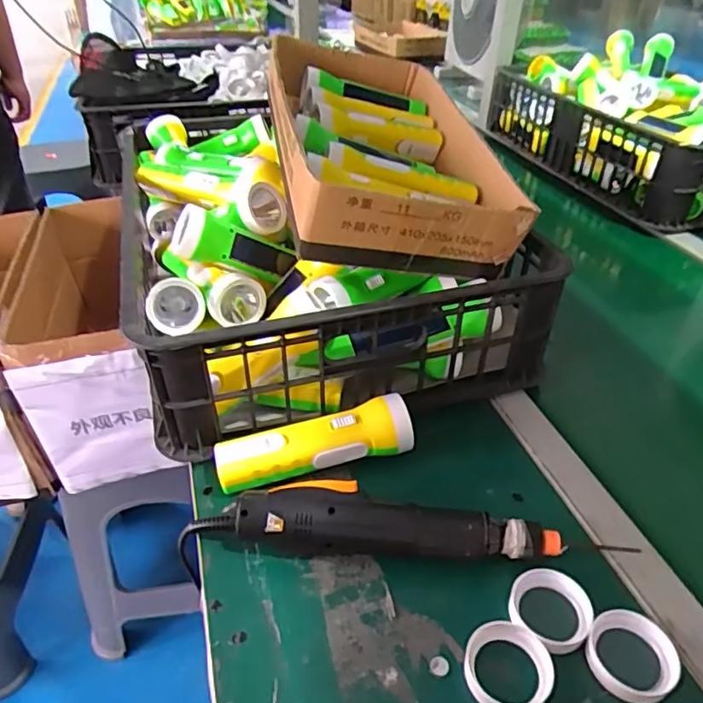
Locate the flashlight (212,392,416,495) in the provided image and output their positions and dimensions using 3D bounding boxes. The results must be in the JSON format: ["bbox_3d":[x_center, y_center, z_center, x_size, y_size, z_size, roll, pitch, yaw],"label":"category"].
[{"bbox_3d":[-0.032,0.084,0.496,0.176,0.048,0.045,-10,38,-12],"label":"flashlight"}]

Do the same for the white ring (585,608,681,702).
[{"bbox_3d":[0.185,0.199,0.373,0.059,0.013,0.053,-28,45,-31],"label":"white ring"}]

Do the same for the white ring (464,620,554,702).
[{"bbox_3d":[0.101,0.203,0.363,0.054,0.013,0.055,0,37,0],"label":"white ring"}]

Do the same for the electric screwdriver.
[{"bbox_3d":[0.034,0.132,0.432,0.336,0.045,0.048,0,37,1],"label":"electric screwdriver"}]

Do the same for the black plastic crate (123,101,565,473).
[{"bbox_3d":[-0.061,-0.146,0.710,0.393,0.161,0.561,-11,39,-13],"label":"black plastic crate"}]

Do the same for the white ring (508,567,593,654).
[{"bbox_3d":[0.140,0.178,0.394,0.053,0.010,0.056,0,37,0],"label":"white ring"}]

